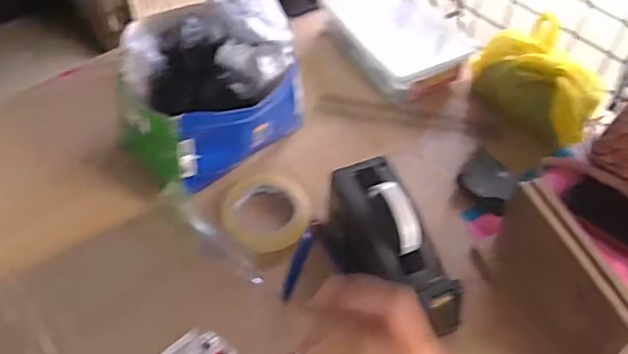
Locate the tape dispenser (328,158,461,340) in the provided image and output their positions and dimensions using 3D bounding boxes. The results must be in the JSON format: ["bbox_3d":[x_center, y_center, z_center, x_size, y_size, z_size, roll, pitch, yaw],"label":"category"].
[{"bbox_3d":[0.082,0.077,0.671,0.074,0.120,0.209,-16,53,-15],"label":"tape dispenser"}]

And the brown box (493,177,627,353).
[{"bbox_3d":[0.254,0.118,0.652,0.029,0.133,0.190,-4,50,-27],"label":"brown box"}]

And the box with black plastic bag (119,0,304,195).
[{"bbox_3d":[-0.143,-0.123,0.780,0.222,0.170,0.224,-25,56,-21],"label":"box with black plastic bag"}]

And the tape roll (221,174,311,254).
[{"bbox_3d":[-0.060,0.045,0.766,0.108,0.023,0.103,1,51,-2],"label":"tape roll"}]

